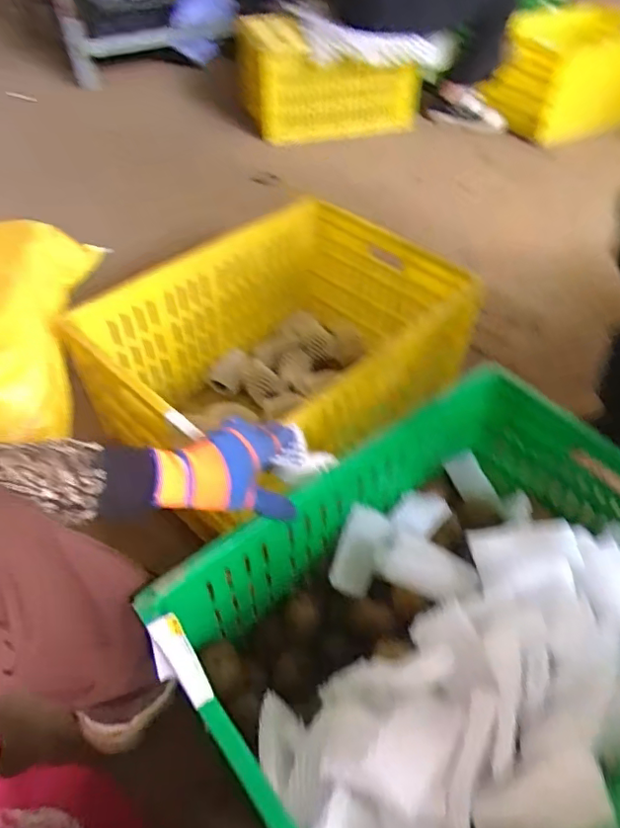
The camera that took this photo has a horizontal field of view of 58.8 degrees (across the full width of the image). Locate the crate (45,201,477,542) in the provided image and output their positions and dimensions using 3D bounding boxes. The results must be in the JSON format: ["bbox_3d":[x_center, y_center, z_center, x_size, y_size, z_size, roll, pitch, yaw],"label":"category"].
[{"bbox_3d":[-0.031,-0.083,0.814,0.505,0.241,0.358,-31,57,-24],"label":"crate"}]

